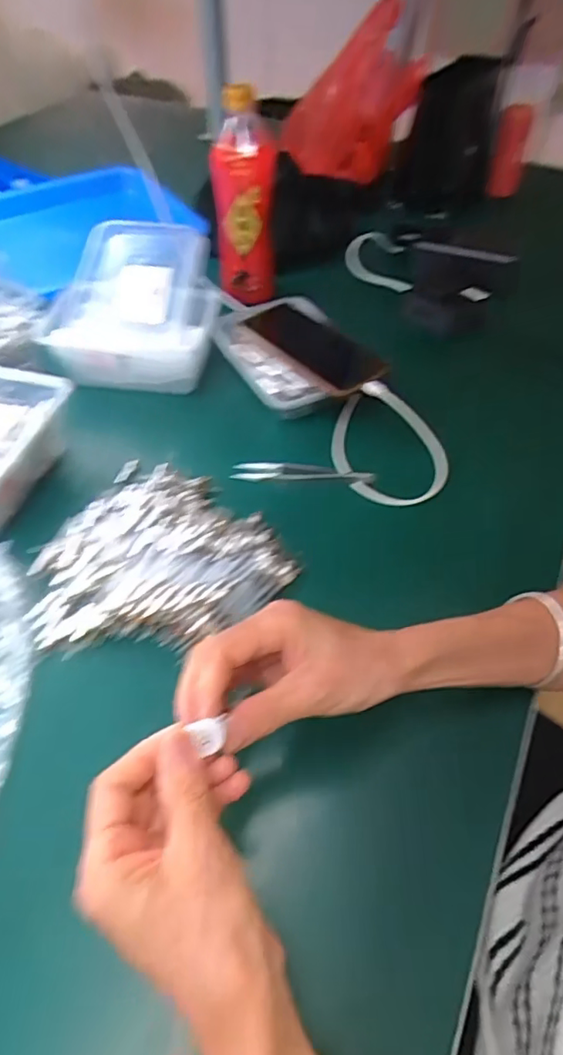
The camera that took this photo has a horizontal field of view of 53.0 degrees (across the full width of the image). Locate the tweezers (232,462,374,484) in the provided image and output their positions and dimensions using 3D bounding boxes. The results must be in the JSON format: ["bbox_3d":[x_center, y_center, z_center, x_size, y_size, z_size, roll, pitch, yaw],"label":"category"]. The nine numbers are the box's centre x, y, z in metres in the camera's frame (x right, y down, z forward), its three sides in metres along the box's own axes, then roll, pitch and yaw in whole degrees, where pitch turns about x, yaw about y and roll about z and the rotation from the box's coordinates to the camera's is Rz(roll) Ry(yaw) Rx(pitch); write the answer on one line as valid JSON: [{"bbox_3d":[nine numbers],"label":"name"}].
[{"bbox_3d":[0.019,-0.049,0.513,0.126,0.015,0.015,7,51,4],"label":"tweezers"}]

